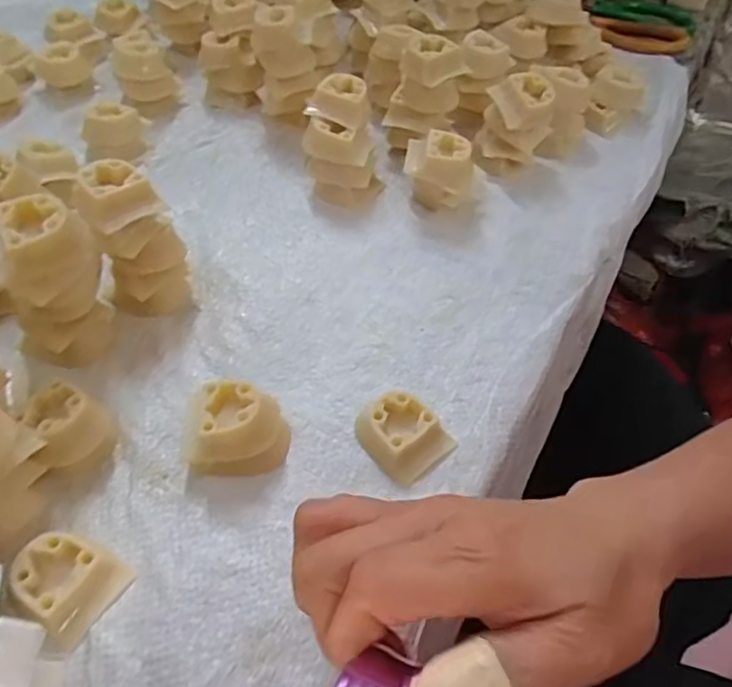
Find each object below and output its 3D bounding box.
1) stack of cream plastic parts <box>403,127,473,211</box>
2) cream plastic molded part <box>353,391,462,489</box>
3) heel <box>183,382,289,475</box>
[{"bbox_3d":[0.048,-0.113,0.427,0.043,0.046,0.033,10,51,5],"label":"stack of cream plastic parts"},{"bbox_3d":[0.019,0.045,0.317,0.043,0.019,0.037,37,58,24],"label":"cream plastic molded part"},{"bbox_3d":[-0.061,0.044,0.305,0.046,0.033,0.039,10,51,5],"label":"heel"}]

